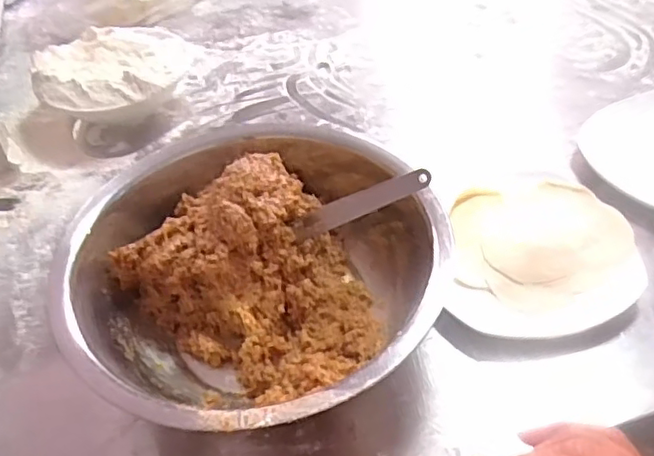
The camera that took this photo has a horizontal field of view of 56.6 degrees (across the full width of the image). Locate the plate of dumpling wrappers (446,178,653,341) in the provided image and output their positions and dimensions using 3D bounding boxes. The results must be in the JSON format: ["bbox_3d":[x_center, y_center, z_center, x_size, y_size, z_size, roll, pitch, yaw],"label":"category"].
[{"bbox_3d":[0.181,0.014,0.516,0.144,0.030,0.174,4,47,10],"label":"plate of dumpling wrappers"}]

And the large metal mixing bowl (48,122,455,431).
[{"bbox_3d":[-0.056,0.026,0.477,0.290,0.100,0.290,17,51,20],"label":"large metal mixing bowl"}]

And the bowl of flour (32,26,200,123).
[{"bbox_3d":[-0.239,-0.175,0.710,0.168,0.070,0.169,-3,46,3],"label":"bowl of flour"}]

